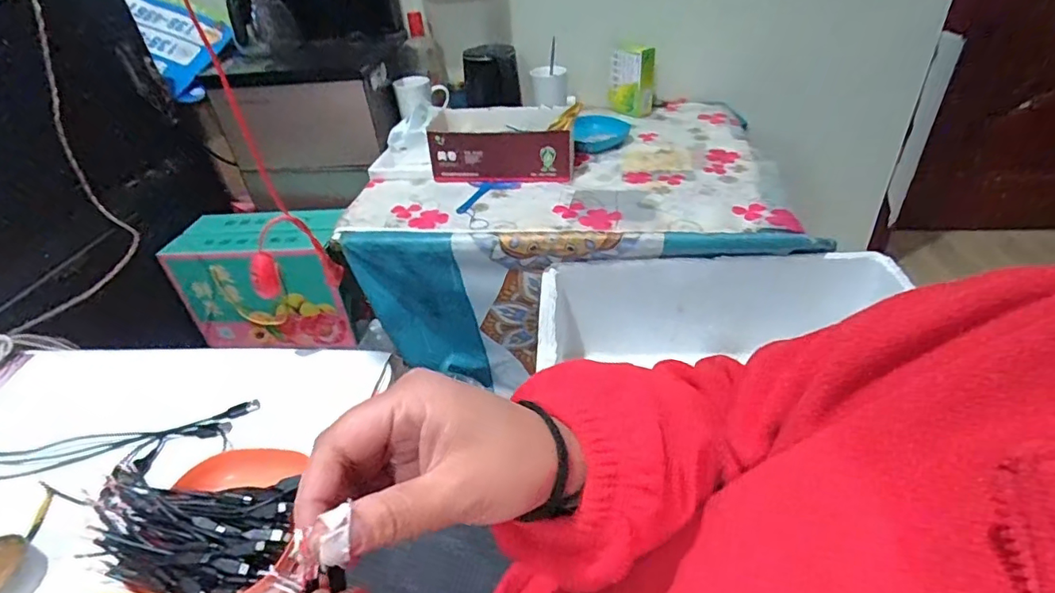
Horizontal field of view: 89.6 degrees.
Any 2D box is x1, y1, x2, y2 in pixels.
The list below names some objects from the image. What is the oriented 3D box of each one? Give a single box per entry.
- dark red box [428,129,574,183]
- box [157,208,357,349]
[{"bbox_3d":[-0.043,-0.270,0.975,0.252,0.092,0.107,4,38,12],"label":"dark red box"},{"bbox_3d":[-0.521,-0.033,1.100,0.324,0.238,0.150,0,37,7],"label":"box"}]

